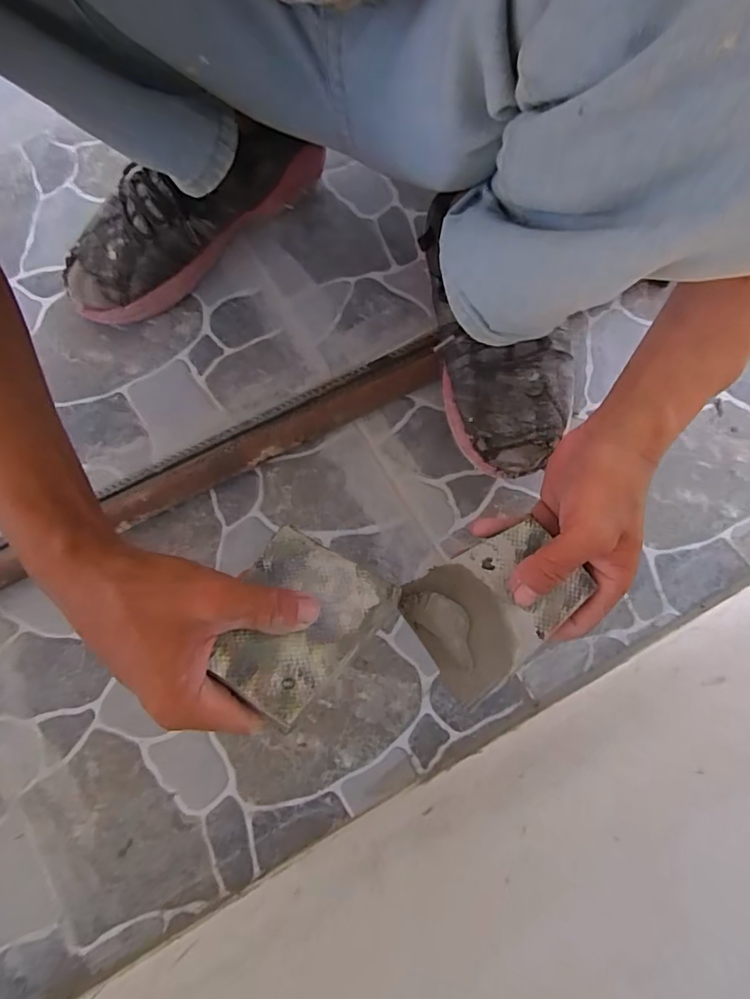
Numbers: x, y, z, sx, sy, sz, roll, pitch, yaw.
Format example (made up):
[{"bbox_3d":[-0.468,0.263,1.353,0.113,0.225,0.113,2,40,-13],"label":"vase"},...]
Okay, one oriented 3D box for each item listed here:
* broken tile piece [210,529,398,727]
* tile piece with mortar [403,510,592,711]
[{"bbox_3d":[-0.046,0.066,0.290,0.082,0.005,0.100,30,48,13],"label":"broken tile piece"},{"bbox_3d":[0.075,0.067,0.324,0.104,0.022,0.080,-35,81,-6],"label":"tile piece with mortar"}]

